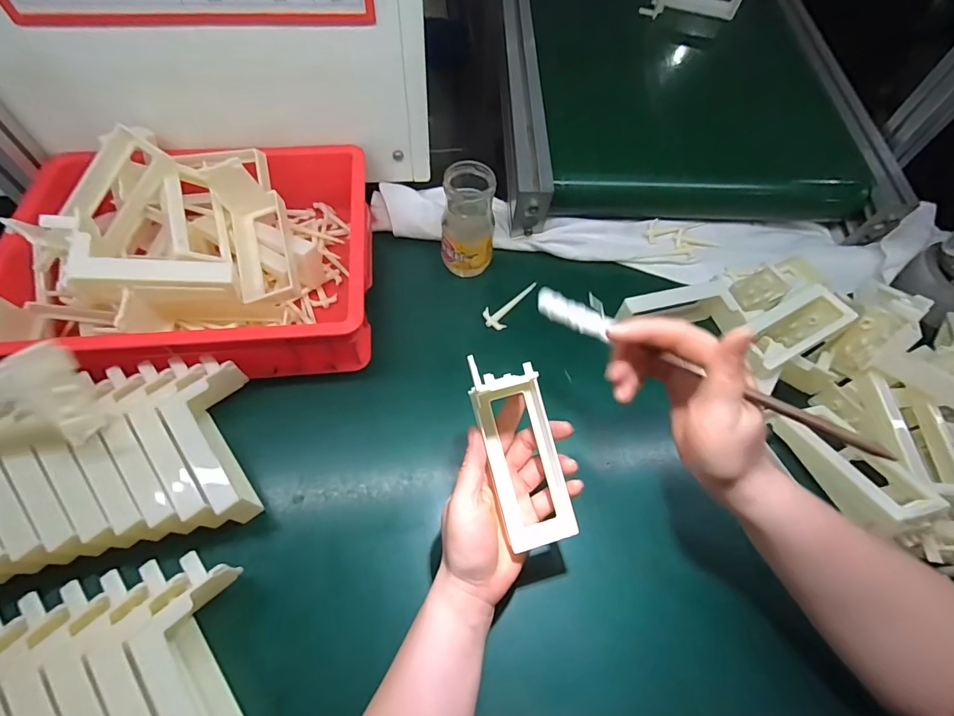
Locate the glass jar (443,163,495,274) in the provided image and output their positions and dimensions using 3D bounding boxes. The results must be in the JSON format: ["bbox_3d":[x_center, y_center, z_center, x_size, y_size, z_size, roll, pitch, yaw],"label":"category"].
[{"bbox_3d":[-0.010,-0.151,0.498,0.057,0.119,0.052,2,59,-3],"label":"glass jar"}]

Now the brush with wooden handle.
[{"bbox_3d":[0.129,0.003,0.282,0.219,0.012,0.016,31,61,31],"label":"brush with wooden handle"}]

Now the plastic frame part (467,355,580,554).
[{"bbox_3d":[0.034,0.068,0.335,0.055,0.018,0.143,-14,79,-12],"label":"plastic frame part"}]

